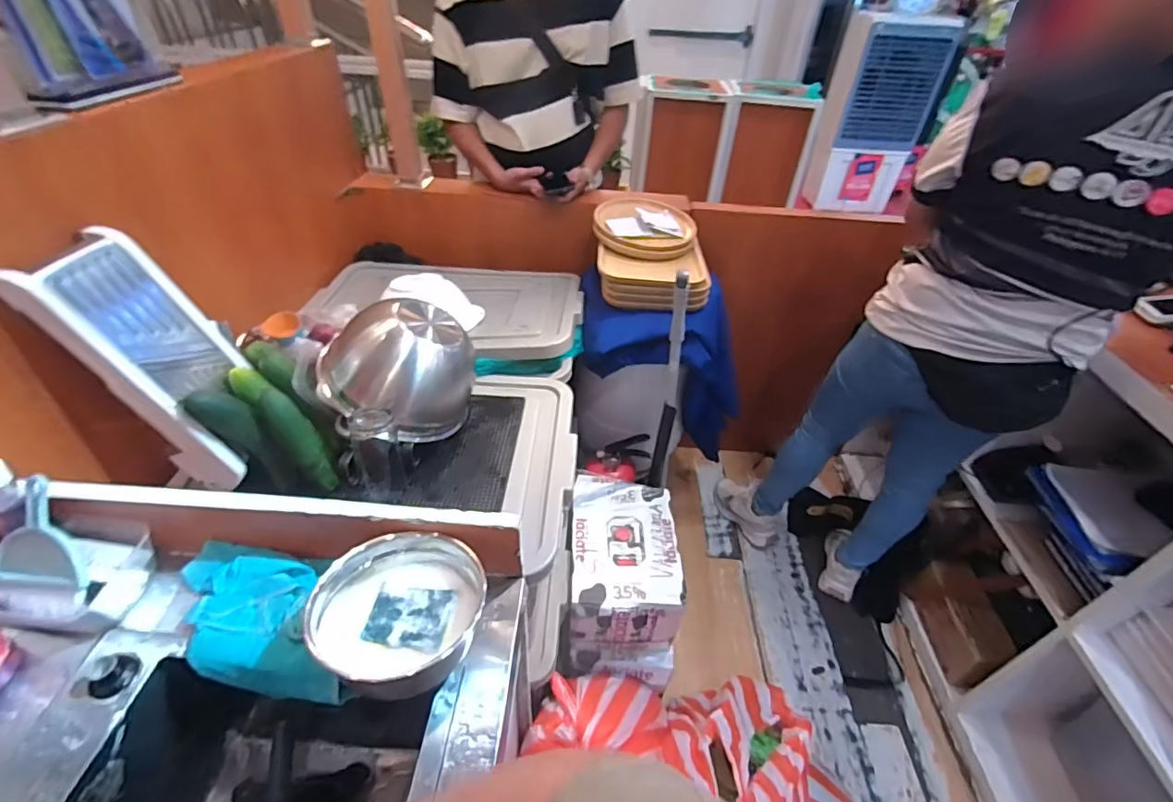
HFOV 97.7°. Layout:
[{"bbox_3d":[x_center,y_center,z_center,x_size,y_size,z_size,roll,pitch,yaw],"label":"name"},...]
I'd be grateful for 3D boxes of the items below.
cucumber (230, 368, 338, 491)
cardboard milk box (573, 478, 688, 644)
[{"bbox_3d":[-0.442,0.041,0.766,0.051,0.221,0.054,-14,23,45],"label":"cucumber"},{"bbox_3d":[0.082,0.368,1.205,0.228,0.172,0.339,2,41,-2],"label":"cardboard milk box"}]

